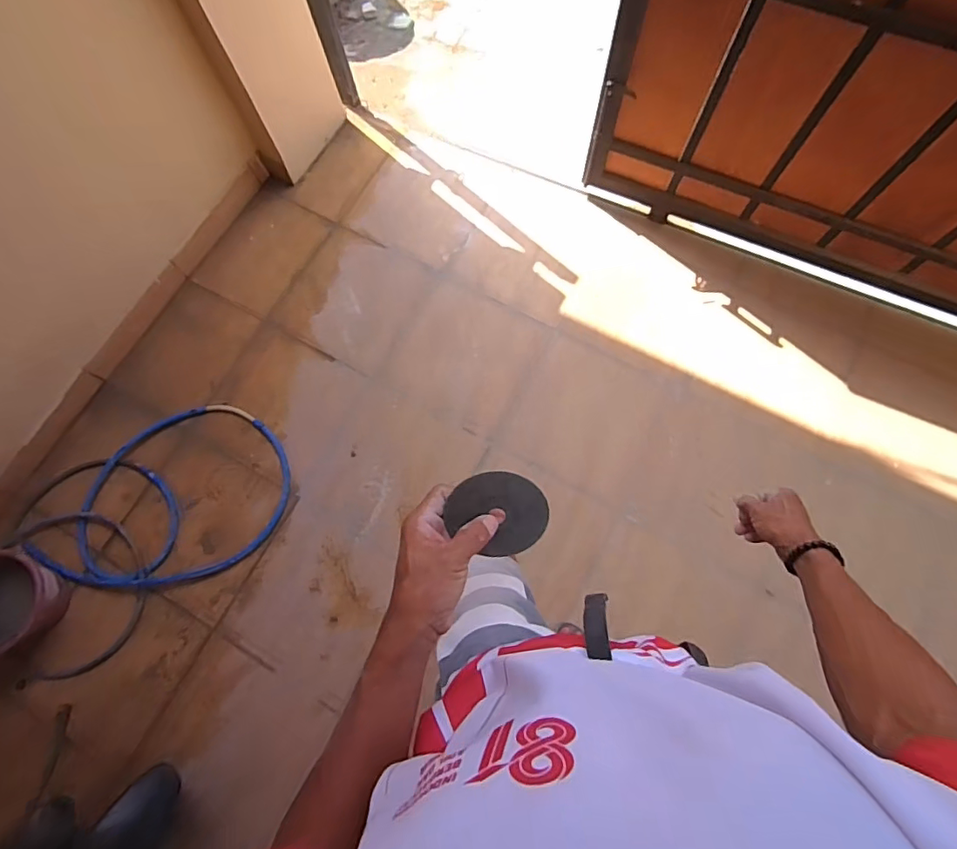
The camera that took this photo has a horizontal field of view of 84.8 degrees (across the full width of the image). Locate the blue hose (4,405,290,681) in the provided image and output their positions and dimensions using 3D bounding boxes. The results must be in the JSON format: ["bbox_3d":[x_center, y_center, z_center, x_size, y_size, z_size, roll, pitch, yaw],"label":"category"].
[{"bbox_3d":[-0.919,0.262,1.454,0.809,0.045,0.496,-37,77,-7],"label":"blue hose"}]

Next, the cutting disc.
[{"bbox_3d":[0.018,0.078,0.451,0.082,0.007,0.079,-1,106,-2],"label":"cutting disc"}]

